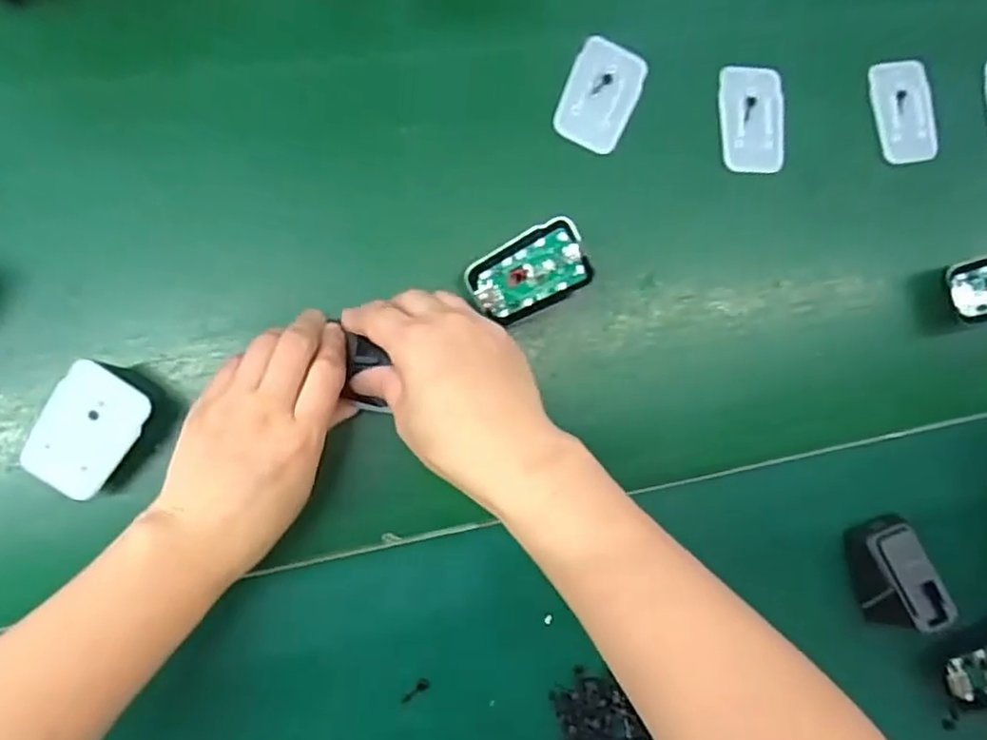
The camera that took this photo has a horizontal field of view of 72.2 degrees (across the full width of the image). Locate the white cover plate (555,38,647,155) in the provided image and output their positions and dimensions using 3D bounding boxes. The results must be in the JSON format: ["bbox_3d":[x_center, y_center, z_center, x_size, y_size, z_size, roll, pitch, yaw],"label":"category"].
[{"bbox_3d":[0.069,-0.176,0.434,0.046,0.008,0.068,24,84,-8],"label":"white cover plate"}]

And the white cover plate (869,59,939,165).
[{"bbox_3d":[0.286,-0.179,0.471,0.038,0.011,0.069,-13,90,-10],"label":"white cover plate"}]

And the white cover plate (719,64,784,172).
[{"bbox_3d":[0.172,-0.166,0.449,0.045,0.007,0.070,-1,88,-10],"label":"white cover plate"}]

